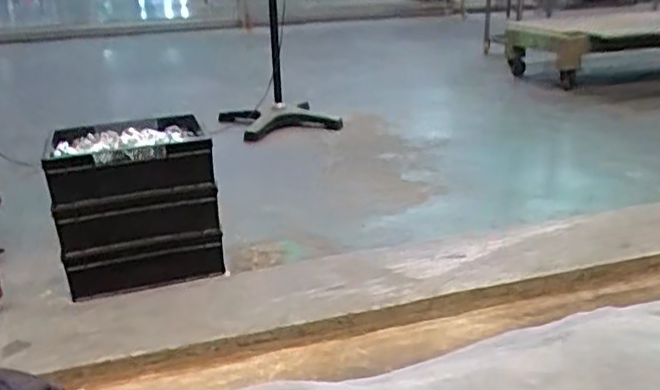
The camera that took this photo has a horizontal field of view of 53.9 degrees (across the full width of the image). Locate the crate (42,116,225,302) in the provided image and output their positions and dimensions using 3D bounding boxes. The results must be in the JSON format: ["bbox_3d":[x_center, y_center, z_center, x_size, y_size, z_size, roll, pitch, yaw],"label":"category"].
[{"bbox_3d":[-0.411,0.024,1.400,0.315,0.308,0.229,-8,22,-15],"label":"crate"}]

